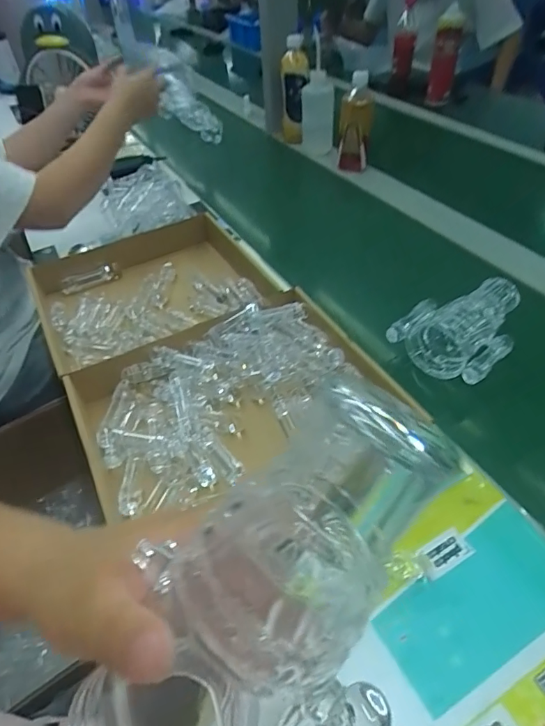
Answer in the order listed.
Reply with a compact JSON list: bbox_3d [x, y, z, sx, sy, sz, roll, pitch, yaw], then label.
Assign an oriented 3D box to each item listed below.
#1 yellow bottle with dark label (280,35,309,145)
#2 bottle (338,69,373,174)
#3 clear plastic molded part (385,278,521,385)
[{"bbox_3d":[0.050,-0.632,1.096,0.063,0.206,0.072,1,46,5],"label":"yellow bottle with dark label"},{"bbox_3d":[0.174,-0.506,0.976,0.061,0.177,0.054,1,46,5],"label":"bottle"},{"bbox_3d":[0.252,-0.052,0.603,0.185,0.043,0.122,-35,53,-26],"label":"clear plastic molded part"}]

